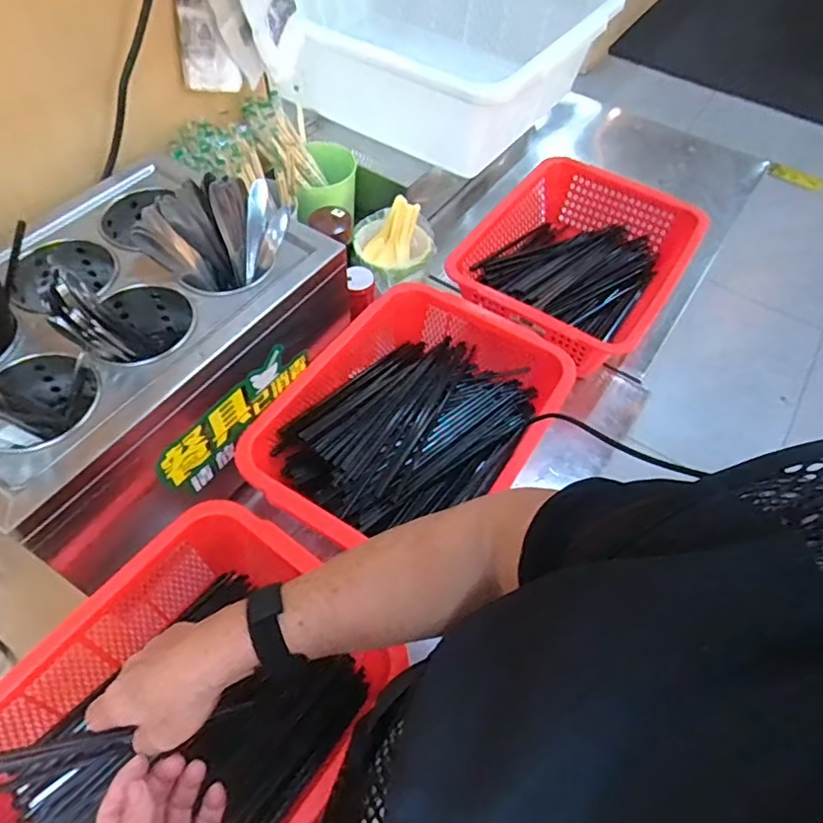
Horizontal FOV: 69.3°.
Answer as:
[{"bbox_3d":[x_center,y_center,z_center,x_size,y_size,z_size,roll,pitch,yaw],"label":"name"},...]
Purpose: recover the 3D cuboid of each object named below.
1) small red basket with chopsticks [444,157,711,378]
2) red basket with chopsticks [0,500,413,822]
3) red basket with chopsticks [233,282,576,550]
[{"bbox_3d":[0.224,-0.206,0.861,0.262,0.121,0.324,31,59,18],"label":"small red basket with chopsticks"},{"bbox_3d":[-0.195,0.272,0.498,0.258,0.101,0.336,33,60,19],"label":"red basket with chopsticks"},{"bbox_3d":[-0.007,0.012,0.677,0.236,0.084,0.329,32,59,18],"label":"red basket with chopsticks"}]

